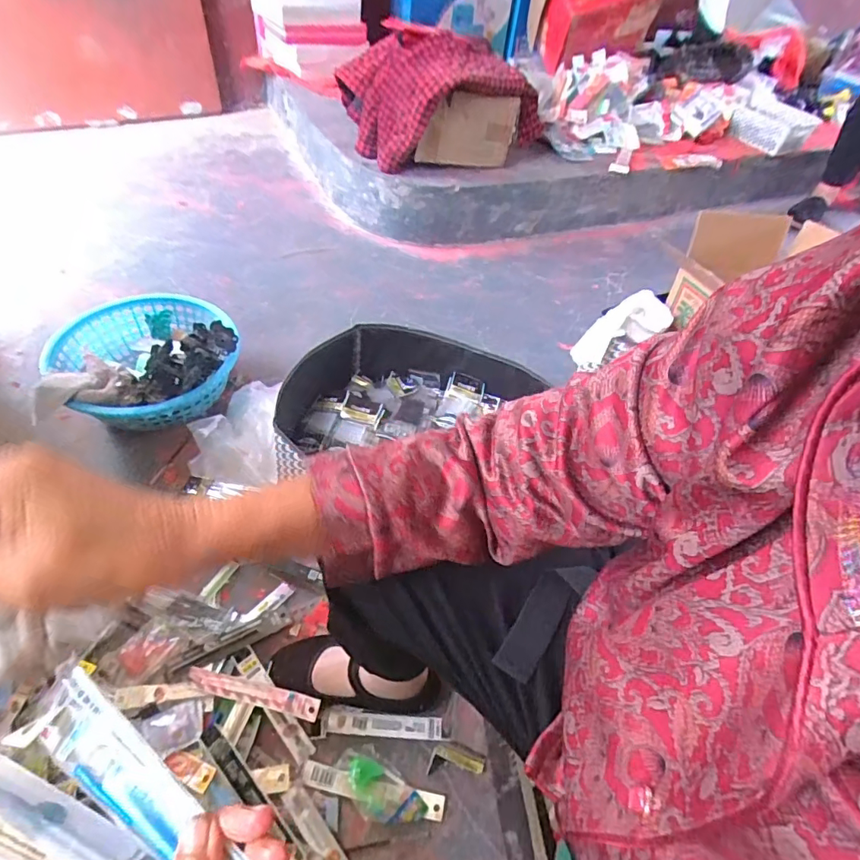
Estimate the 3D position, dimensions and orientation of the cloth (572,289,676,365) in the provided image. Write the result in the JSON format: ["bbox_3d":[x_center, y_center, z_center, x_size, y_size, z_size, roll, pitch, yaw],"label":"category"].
[{"bbox_3d":[0.387,-0.206,0.998,0.221,0.071,0.071,-30,57,-6],"label":"cloth"}]

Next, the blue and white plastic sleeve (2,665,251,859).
[{"bbox_3d":[-0.121,0.180,0.226,0.171,0.012,0.032,31,53,16],"label":"blue and white plastic sleeve"}]

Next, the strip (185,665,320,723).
[{"bbox_3d":[-0.229,0.341,0.639,0.175,0.007,0.027,12,69,4],"label":"strip"}]

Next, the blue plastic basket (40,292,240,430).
[{"bbox_3d":[-0.524,-0.135,0.930,0.291,0.113,0.298,3,50,-4],"label":"blue plastic basket"}]

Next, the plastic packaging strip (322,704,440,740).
[{"bbox_3d":[-0.062,0.390,0.655,0.155,0.004,0.029,9,58,-4],"label":"plastic packaging strip"}]

